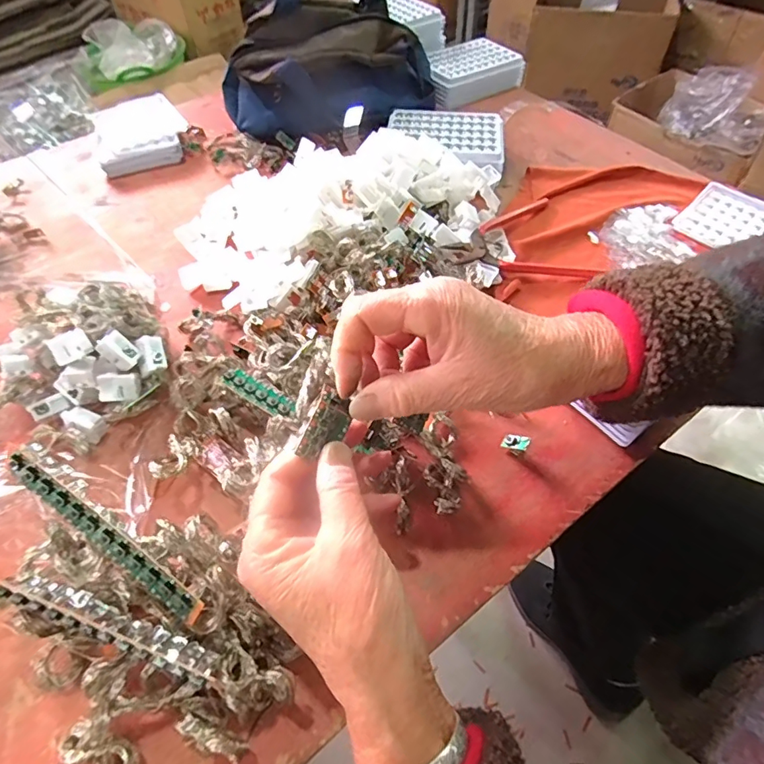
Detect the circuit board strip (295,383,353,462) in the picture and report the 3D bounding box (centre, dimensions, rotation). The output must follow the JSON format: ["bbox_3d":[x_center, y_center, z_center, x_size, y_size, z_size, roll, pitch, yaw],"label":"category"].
[{"bbox_3d":[-0.027,0.023,0.252,0.020,0.005,0.038,26,75,-18],"label":"circuit board strip"}]

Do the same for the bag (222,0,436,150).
[{"bbox_3d":[-0.060,-0.367,0.570,0.247,0.099,0.137,-5,55,-2],"label":"bag"}]

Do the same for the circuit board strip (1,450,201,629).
[{"bbox_3d":[-0.136,0.074,0.243,0.122,0.009,0.013,37,63,6],"label":"circuit board strip"}]

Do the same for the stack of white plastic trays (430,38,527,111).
[{"bbox_3d":[0.112,-0.417,0.663,0.128,0.035,0.096,-25,58,-15],"label":"stack of white plastic trays"}]

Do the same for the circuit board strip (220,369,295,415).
[{"bbox_3d":[-0.084,0.007,0.340,0.059,0.004,0.020,29,41,18],"label":"circuit board strip"}]

